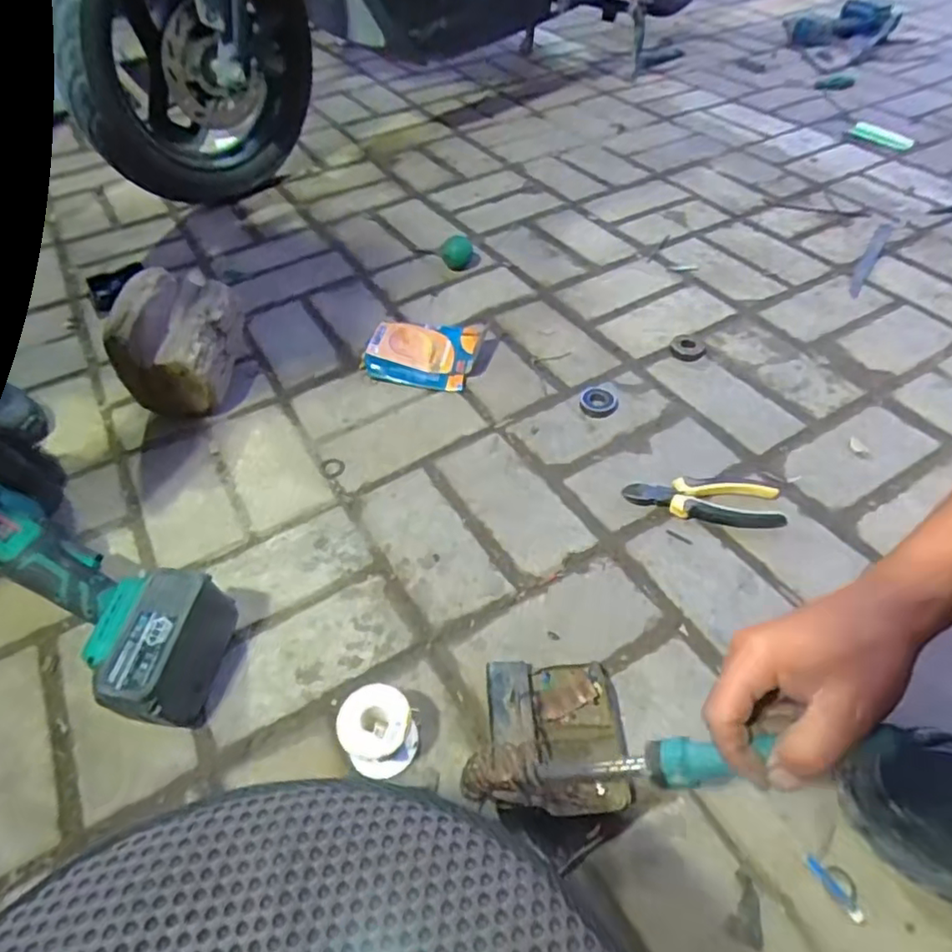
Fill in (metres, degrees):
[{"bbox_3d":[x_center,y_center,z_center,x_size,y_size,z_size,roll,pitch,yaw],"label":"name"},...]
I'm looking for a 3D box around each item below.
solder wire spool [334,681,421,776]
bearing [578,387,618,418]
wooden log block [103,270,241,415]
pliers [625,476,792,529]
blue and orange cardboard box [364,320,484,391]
[{"bbox_3d":[-0.075,0.196,0.478,0.053,0.058,0.054,-1,50,2],"label":"solder wire spool"},{"bbox_3d":[0.147,-0.087,0.738,0.044,0.013,0.043,5,51,7],"label":"bearing"},{"bbox_3d":[-0.351,-0.163,0.749,0.106,0.132,0.154,1,50,4],"label":"wooden log block"},{"bbox_3d":[0.236,0.021,0.642,0.157,0.018,0.057,5,51,7],"label":"pliers"},{"bbox_3d":[-0.068,-0.168,0.807,0.138,0.025,0.119,6,51,8],"label":"blue and orange cardboard box"}]

